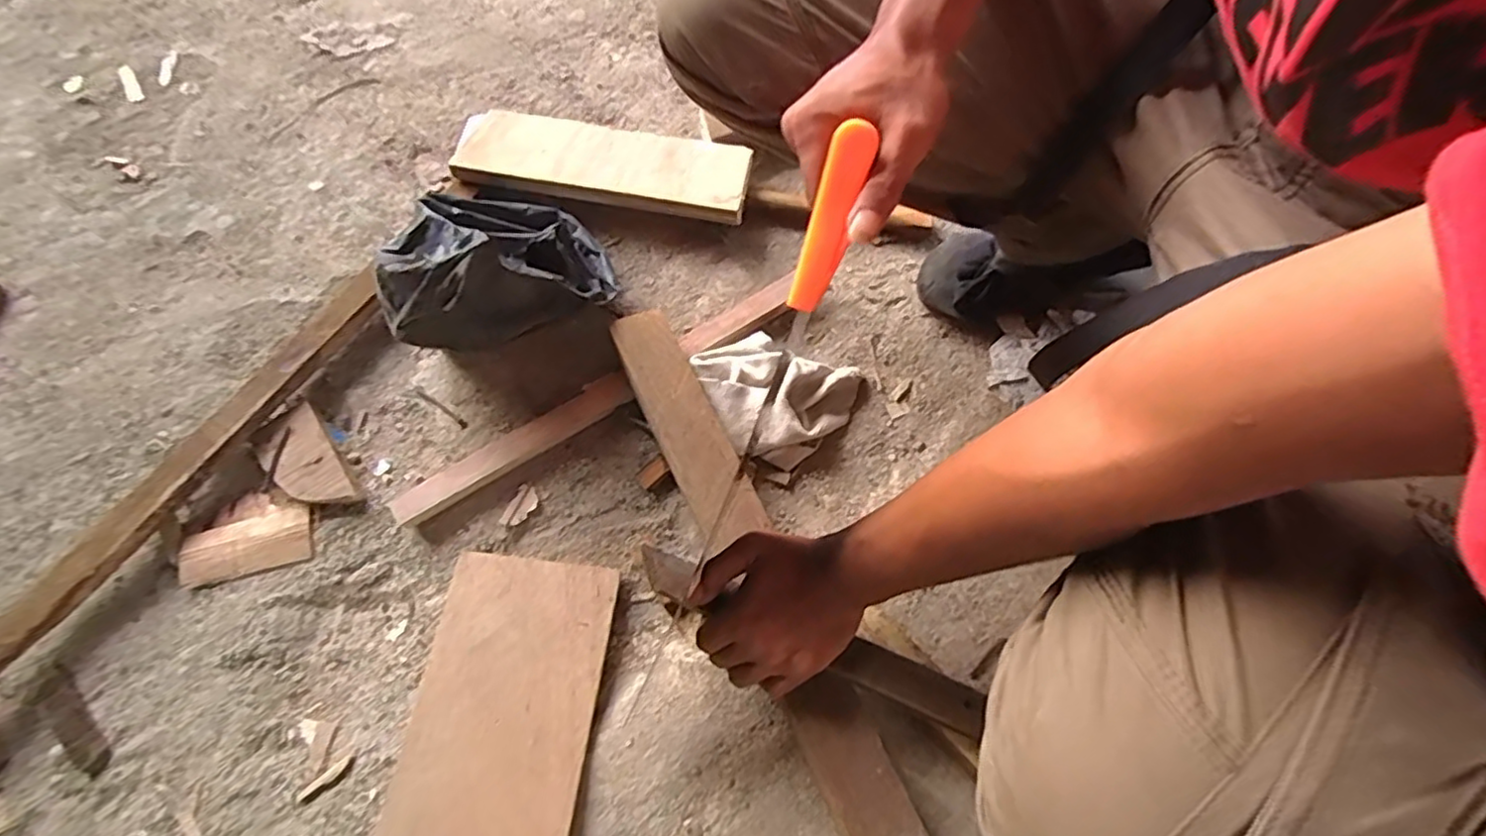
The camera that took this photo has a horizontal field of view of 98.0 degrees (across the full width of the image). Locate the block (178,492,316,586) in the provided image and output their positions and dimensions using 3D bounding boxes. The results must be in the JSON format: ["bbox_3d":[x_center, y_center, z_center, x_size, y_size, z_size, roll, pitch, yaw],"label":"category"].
[{"bbox_3d":[-0.423,0.097,0.552,0.099,0.018,0.068,-14,67,-7],"label":"block"}]

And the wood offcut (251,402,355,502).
[{"bbox_3d":[-0.390,0.041,0.575,0.056,0.019,0.107,-35,71,-15],"label":"wood offcut"}]

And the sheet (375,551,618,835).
[{"bbox_3d":[-0.184,0.268,0.460,0.131,0.009,0.337,6,59,0],"label":"sheet"}]

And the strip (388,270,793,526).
[{"bbox_3d":[-0.125,-0.027,0.607,0.416,0.024,0.038,-31,70,-14],"label":"strip"}]

